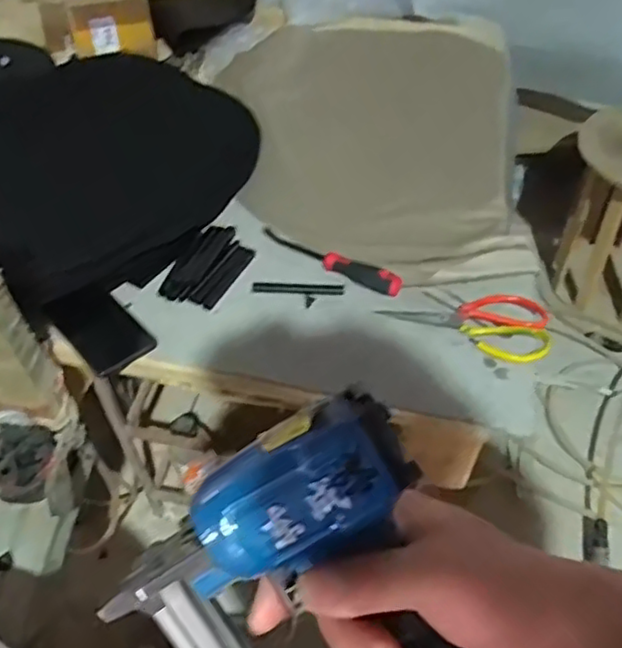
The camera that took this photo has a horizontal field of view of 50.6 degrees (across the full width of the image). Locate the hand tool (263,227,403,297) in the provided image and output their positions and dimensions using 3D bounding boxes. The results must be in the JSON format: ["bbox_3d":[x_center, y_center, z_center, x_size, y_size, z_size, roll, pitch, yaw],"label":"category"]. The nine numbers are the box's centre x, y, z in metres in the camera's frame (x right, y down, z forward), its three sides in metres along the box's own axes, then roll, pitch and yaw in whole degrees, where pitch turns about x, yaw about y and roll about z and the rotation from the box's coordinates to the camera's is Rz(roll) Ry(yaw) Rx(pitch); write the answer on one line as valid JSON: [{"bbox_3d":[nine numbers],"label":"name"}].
[{"bbox_3d":[0.023,-0.086,0.831,0.200,0.025,0.025,27,54,23],"label":"hand tool"}]

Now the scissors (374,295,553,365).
[{"bbox_3d":[0.187,-0.010,0.777,0.188,0.018,0.089,15,50,14],"label":"scissors"}]

